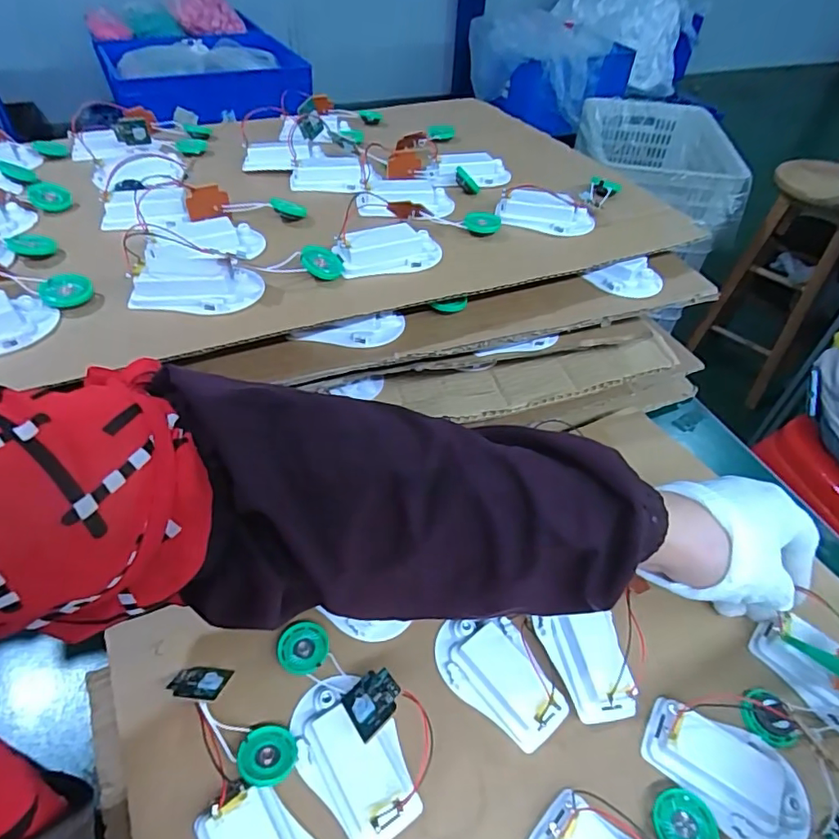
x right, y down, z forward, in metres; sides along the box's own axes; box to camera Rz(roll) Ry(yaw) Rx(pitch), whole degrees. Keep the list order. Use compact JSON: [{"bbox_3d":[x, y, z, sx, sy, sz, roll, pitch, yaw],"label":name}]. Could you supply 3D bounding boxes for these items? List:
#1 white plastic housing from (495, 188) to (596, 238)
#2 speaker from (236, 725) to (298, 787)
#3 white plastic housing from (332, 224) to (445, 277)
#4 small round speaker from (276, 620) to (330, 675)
[{"bbox_3d":[0.102,-0.165,0.431,0.076,0.023,0.026,12,46,2],"label":"white plastic housing"},{"bbox_3d":[-0.078,0.172,0.275,0.029,0.008,0.029,9,28,-5],"label":"speaker"},{"bbox_3d":[-0.022,-0.119,0.376,0.072,0.021,0.035,-9,44,-1],"label":"white plastic housing"},{"bbox_3d":[-0.067,0.133,0.313,0.029,0.007,0.028,-4,44,4],"label":"small round speaker"}]

